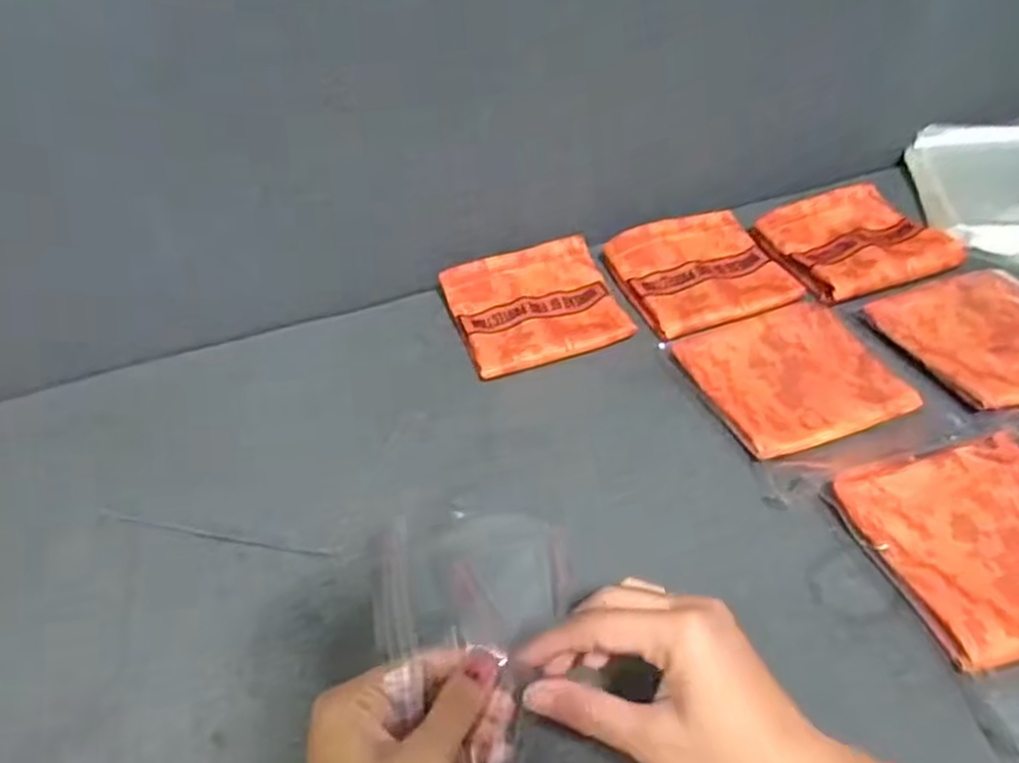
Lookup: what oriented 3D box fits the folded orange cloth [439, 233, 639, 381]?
[{"bbox_3d":[0.020,-0.065,0.598,0.124,0.020,0.119,-16,44,-10],"label":"folded orange cloth"}]

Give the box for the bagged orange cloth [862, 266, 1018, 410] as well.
[{"bbox_3d":[0.338,-0.037,0.536,0.120,0.014,0.129,-16,44,-10],"label":"bagged orange cloth"}]

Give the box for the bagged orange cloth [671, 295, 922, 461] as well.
[{"bbox_3d":[0.200,-0.009,0.524,0.135,0.008,0.120,-18,45,-12],"label":"bagged orange cloth"}]

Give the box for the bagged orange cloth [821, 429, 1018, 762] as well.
[{"bbox_3d":[0.265,0.096,0.394,0.128,0.013,0.160,-14,44,-8],"label":"bagged orange cloth"}]

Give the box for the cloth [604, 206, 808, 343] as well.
[{"bbox_3d":[0.158,-0.088,0.613,0.130,0.024,0.127,-14,44,-7],"label":"cloth"}]

